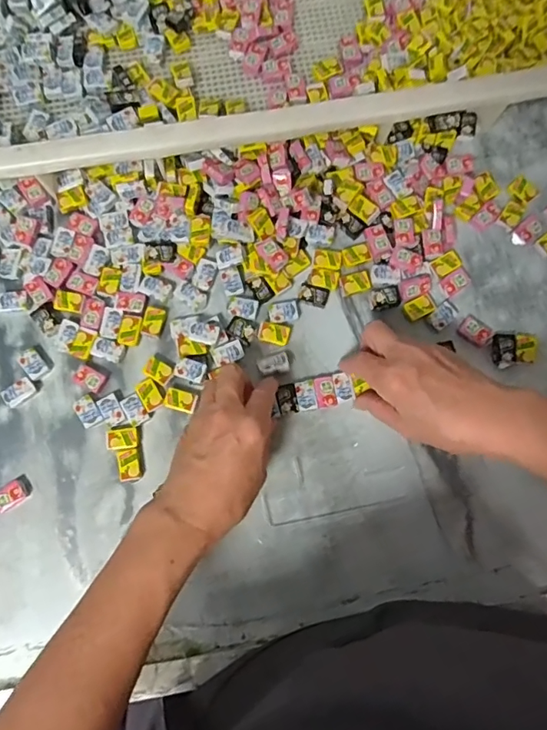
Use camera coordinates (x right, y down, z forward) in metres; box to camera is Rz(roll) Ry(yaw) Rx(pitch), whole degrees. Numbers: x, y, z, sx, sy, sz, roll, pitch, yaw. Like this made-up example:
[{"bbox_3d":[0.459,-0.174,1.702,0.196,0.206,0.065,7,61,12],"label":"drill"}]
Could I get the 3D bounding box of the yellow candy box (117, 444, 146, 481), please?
[{"bbox_3d":[-0.119,0.083,0.422,0.021,0.009,0.025,-10,80,-3],"label":"yellow candy box"}]

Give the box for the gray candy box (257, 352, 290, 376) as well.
[{"bbox_3d":[0.000,0.000,0.436,0.026,0.015,0.018,-12,80,-3],"label":"gray candy box"}]

